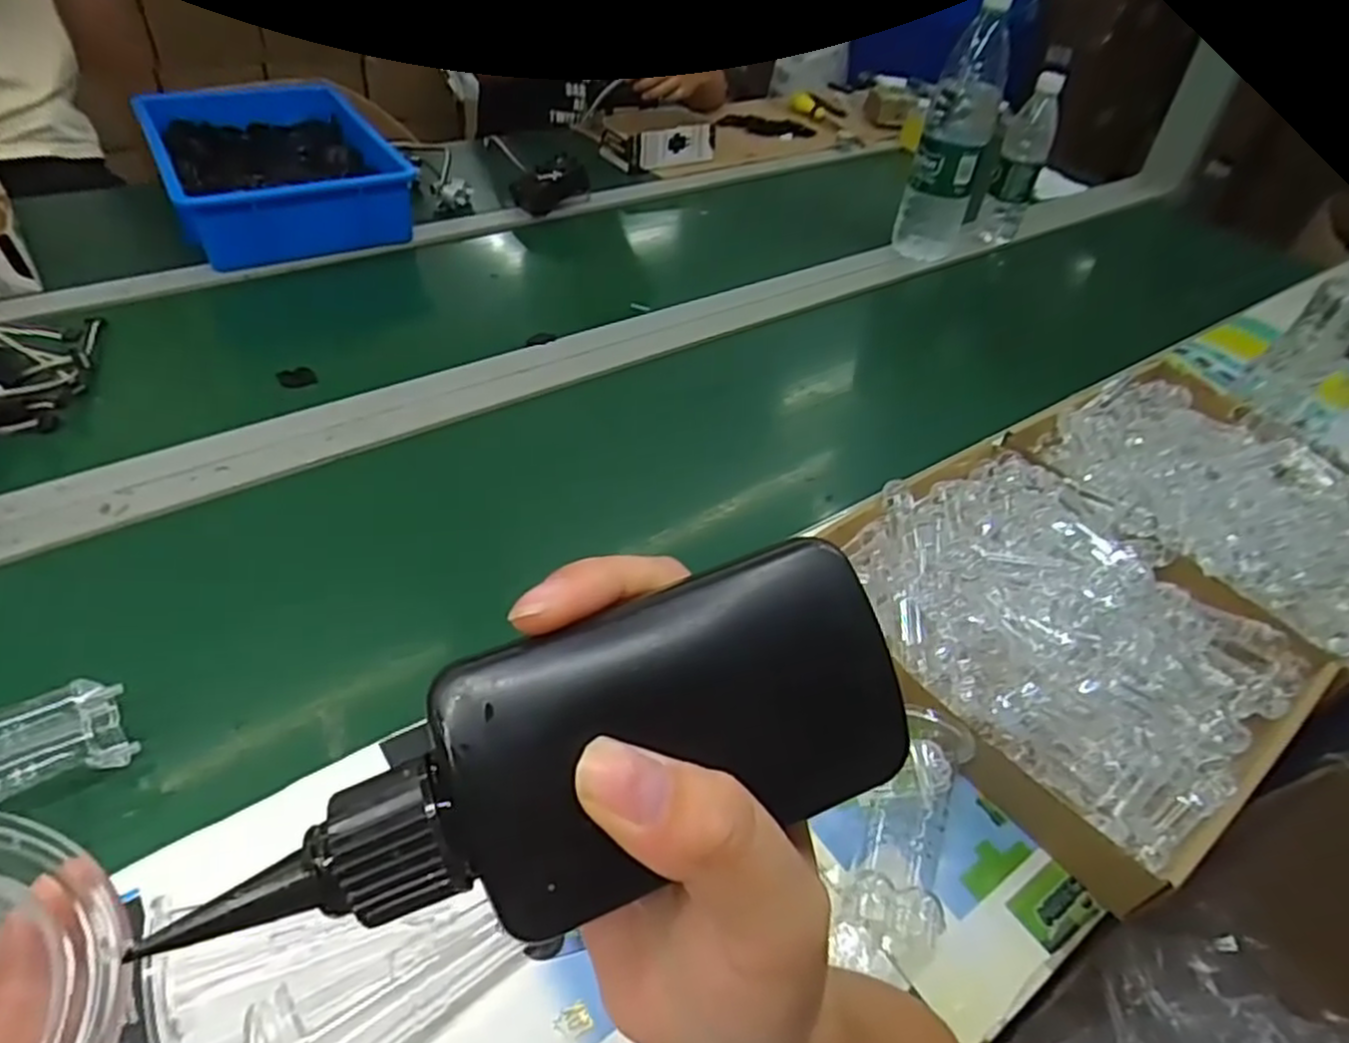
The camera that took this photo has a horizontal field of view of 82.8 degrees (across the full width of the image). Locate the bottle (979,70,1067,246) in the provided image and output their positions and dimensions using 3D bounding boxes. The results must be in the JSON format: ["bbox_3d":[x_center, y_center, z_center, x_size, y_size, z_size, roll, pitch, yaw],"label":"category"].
[{"bbox_3d":[0.532,-0.547,1.178,0.068,0.228,0.067,17,44,11],"label":"bottle"}]

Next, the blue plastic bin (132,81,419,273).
[{"bbox_3d":[-0.543,-0.483,1.042,0.269,0.088,0.391,-21,50,-27],"label":"blue plastic bin"}]

